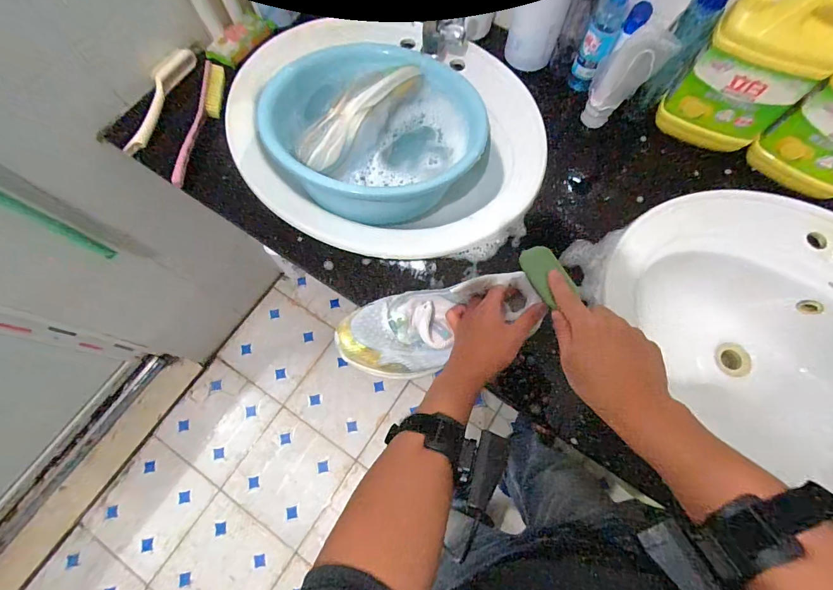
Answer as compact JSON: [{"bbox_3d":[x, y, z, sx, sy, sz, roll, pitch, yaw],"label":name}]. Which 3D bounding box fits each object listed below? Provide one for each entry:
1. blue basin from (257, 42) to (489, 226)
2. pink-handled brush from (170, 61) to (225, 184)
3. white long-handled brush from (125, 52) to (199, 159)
[{"bbox_3d":[-0.063,-0.270,0.595,0.307,0.092,0.292,0,71,0],"label":"blue basin"},{"bbox_3d":[-0.351,-0.282,0.618,0.030,0.032,0.220,9,71,3],"label":"pink-handled brush"},{"bbox_3d":[-0.437,-0.332,0.643,0.036,0.023,0.223,11,71,4],"label":"white long-handled brush"}]

